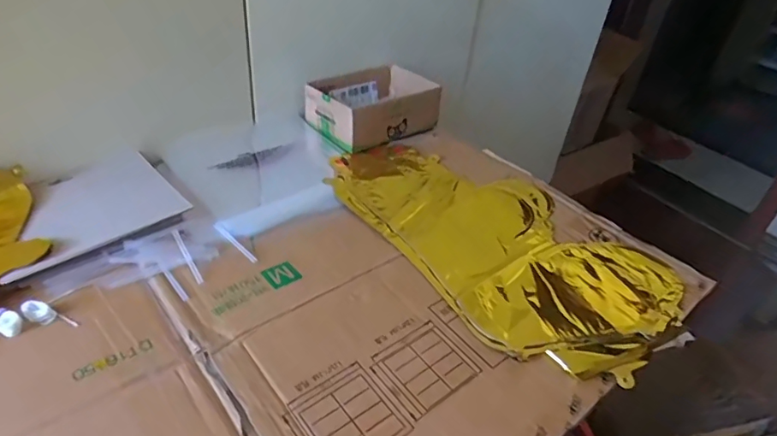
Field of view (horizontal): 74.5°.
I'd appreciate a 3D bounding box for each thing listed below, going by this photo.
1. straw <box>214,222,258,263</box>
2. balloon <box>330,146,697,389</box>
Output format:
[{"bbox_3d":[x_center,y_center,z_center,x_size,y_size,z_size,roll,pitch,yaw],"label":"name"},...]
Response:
[{"bbox_3d":[-0.171,0.026,0.570,0.010,0.004,0.080,-27,50,-36],"label":"straw"},{"bbox_3d":[0.121,0.012,0.625,0.253,0.016,0.431,-25,48,-34],"label":"balloon"}]

